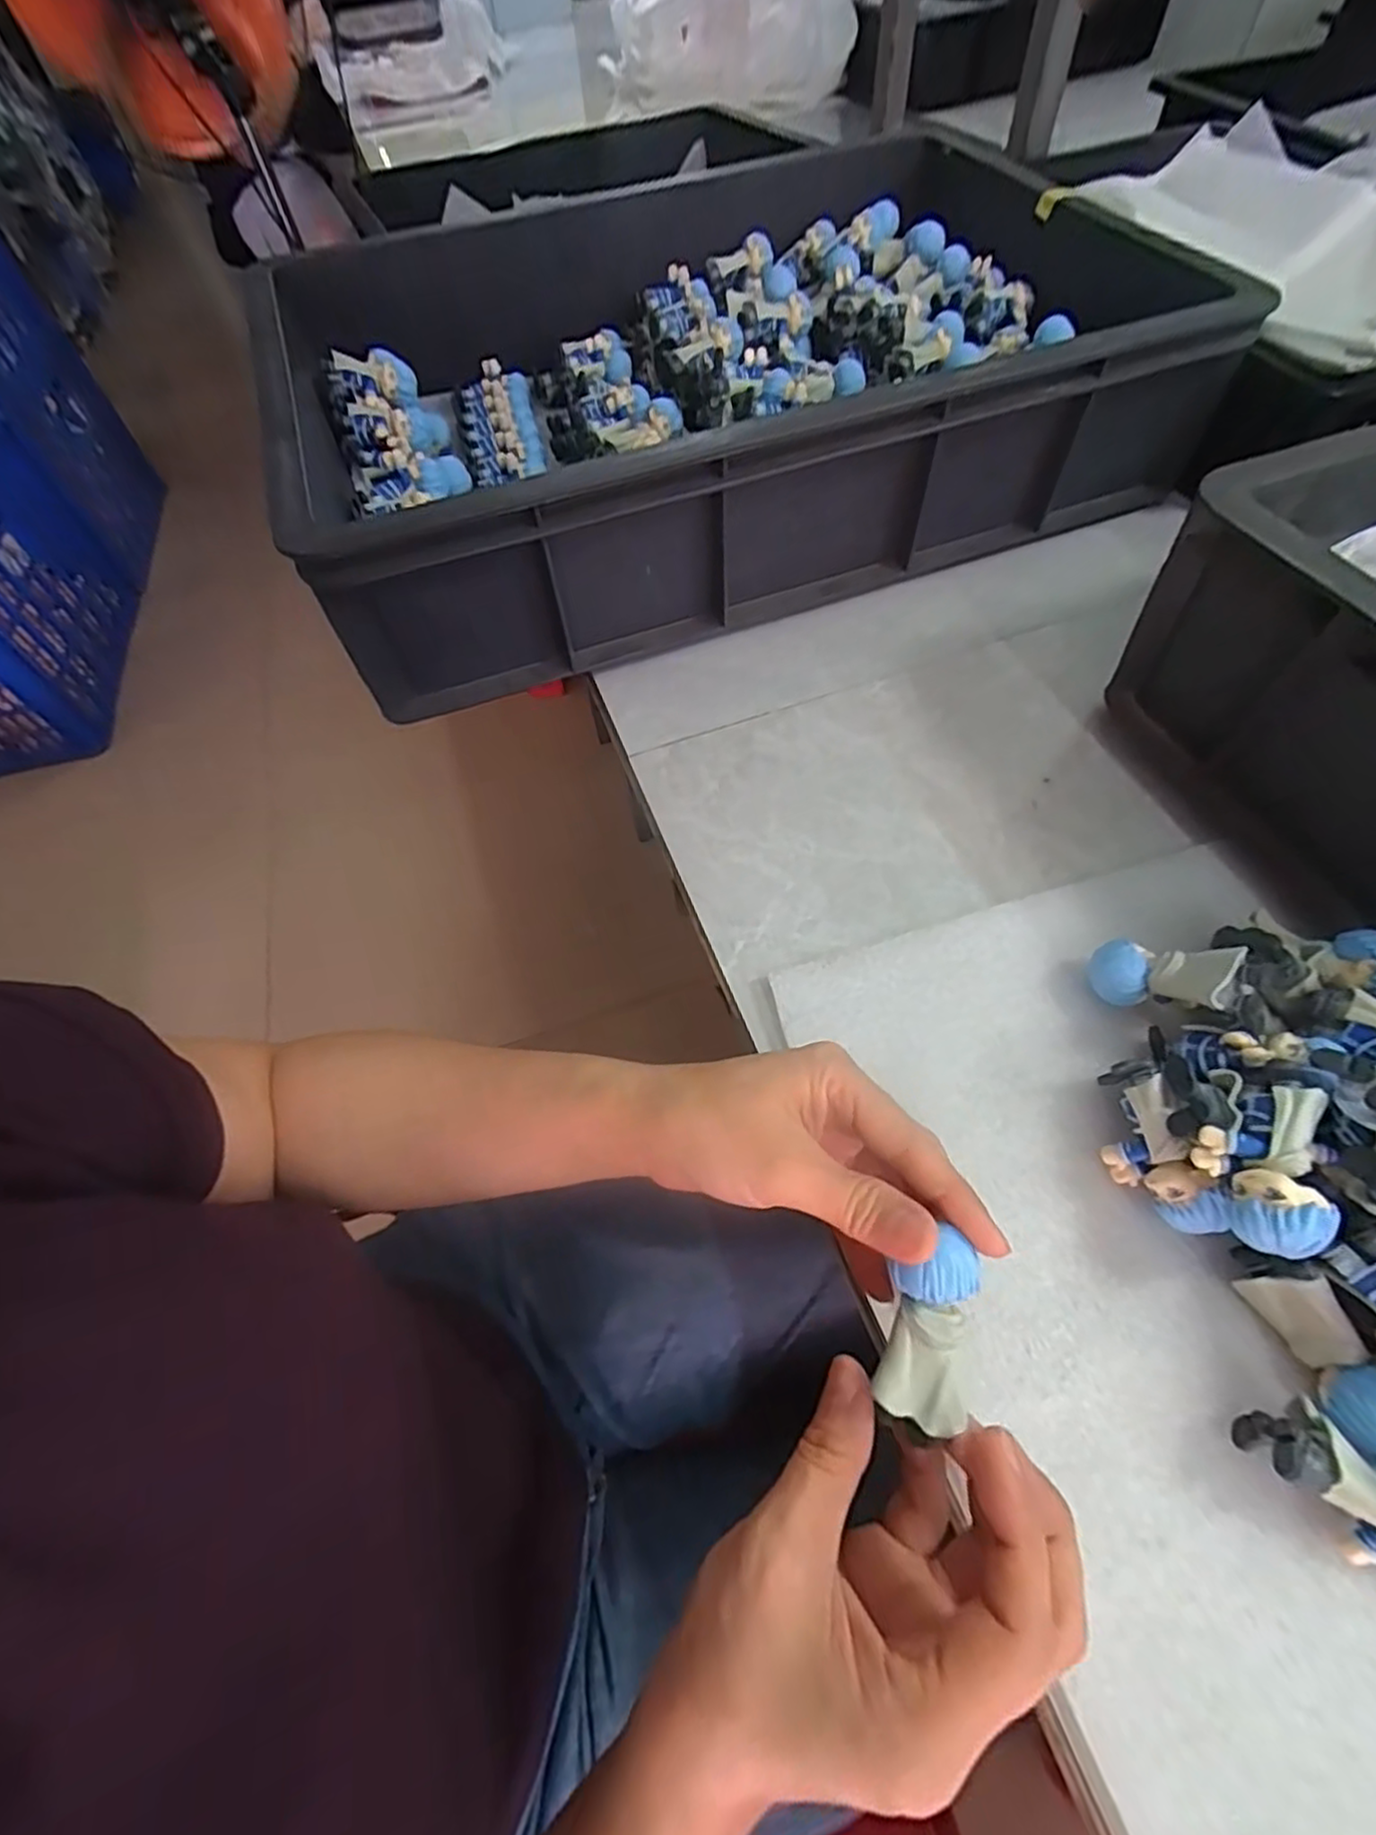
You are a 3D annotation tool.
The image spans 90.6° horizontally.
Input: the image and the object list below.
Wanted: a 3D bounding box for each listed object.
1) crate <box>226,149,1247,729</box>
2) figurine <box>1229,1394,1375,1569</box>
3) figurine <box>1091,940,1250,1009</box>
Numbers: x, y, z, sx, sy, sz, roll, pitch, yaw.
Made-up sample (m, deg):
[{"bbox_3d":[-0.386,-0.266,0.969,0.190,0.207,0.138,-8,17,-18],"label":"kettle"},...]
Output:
[{"bbox_3d":[0.008,-0.417,0.498,0.579,0.118,0.406,-20,60,-8],"label":"crate"},{"bbox_3d":[0.210,0.179,0.211,0.059,0.031,0.033,23,63,17],"label":"figurine"},{"bbox_3d":[0.205,0.028,0.293,0.054,0.030,0.024,-4,53,47],"label":"figurine"}]

